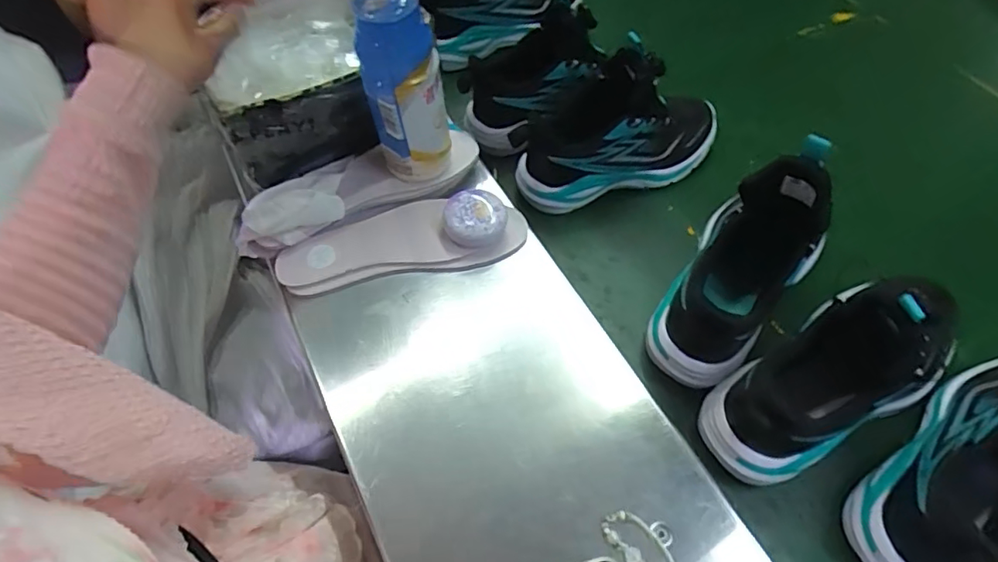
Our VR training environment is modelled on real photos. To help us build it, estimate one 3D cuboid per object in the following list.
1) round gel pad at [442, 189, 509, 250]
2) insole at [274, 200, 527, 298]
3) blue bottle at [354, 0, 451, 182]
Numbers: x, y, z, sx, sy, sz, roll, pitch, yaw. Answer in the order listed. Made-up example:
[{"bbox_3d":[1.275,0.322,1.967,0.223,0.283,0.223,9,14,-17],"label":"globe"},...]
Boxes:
[{"bbox_3d":[-0.022,-0.057,0.525,0.057,0.031,0.053,-1,58,1],"label":"round gel pad"},{"bbox_3d":[-0.093,-0.037,0.526,0.231,0.014,0.074,-11,68,-5],"label":"insole"},{"bbox_3d":[-0.082,-0.168,0.481,0.066,0.209,0.056,-11,59,-5],"label":"blue bottle"}]

